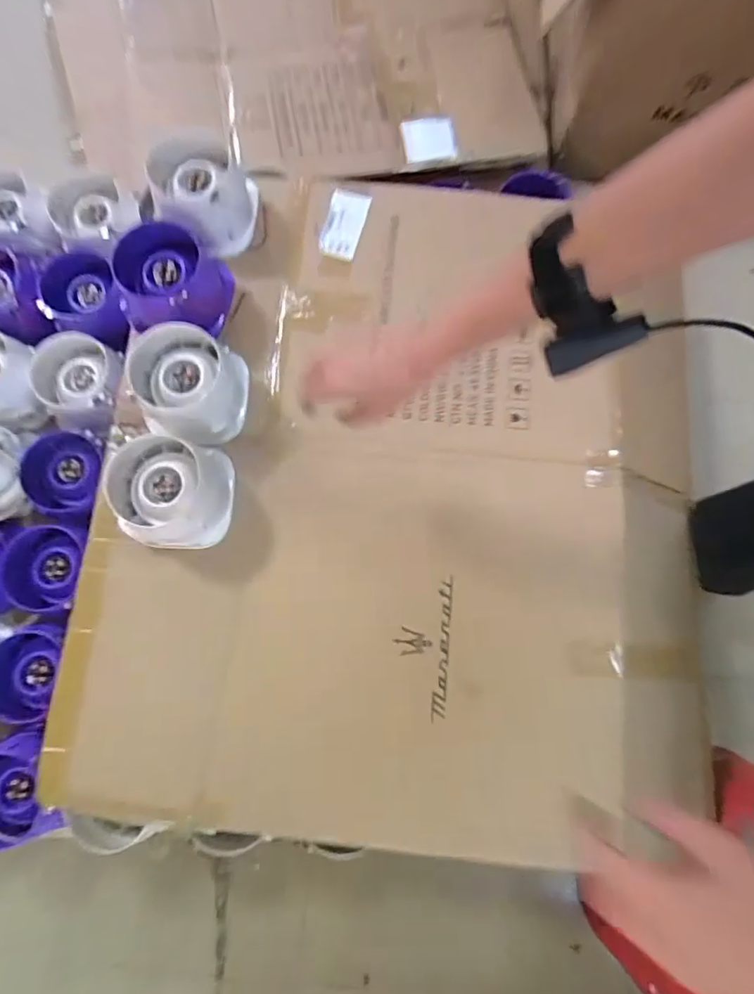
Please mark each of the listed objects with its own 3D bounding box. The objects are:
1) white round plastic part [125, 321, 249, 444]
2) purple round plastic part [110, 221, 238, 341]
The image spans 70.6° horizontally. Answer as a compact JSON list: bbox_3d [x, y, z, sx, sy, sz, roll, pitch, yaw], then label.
[{"bbox_3d":[-0.250,-0.143,0.703,0.132,0.106,0.126,0,78,-1],"label":"white round plastic part"},{"bbox_3d":[-0.278,-0.286,0.735,0.125,0.147,0.116,0,78,-1],"label":"purple round plastic part"}]

